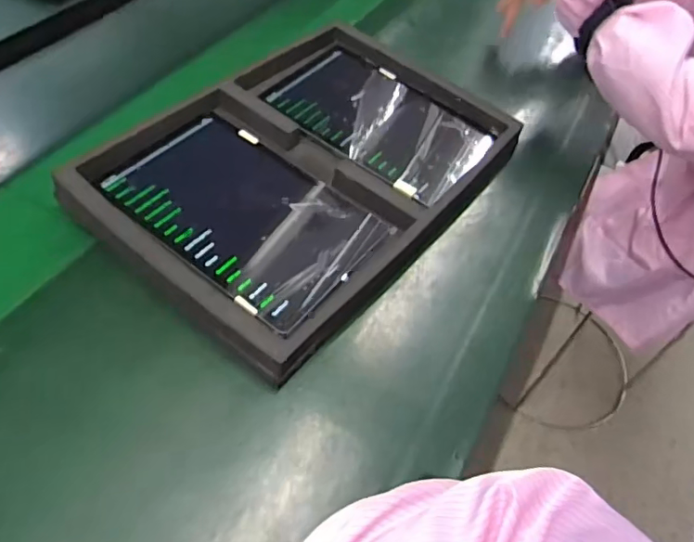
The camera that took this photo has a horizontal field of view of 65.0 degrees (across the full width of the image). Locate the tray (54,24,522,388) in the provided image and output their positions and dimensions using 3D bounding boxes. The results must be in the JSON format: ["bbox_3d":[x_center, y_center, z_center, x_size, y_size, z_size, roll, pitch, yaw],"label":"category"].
[{"bbox_3d":[-0.034,-0.118,0.589,0.295,0.056,0.440,35,56,19],"label":"tray"}]

